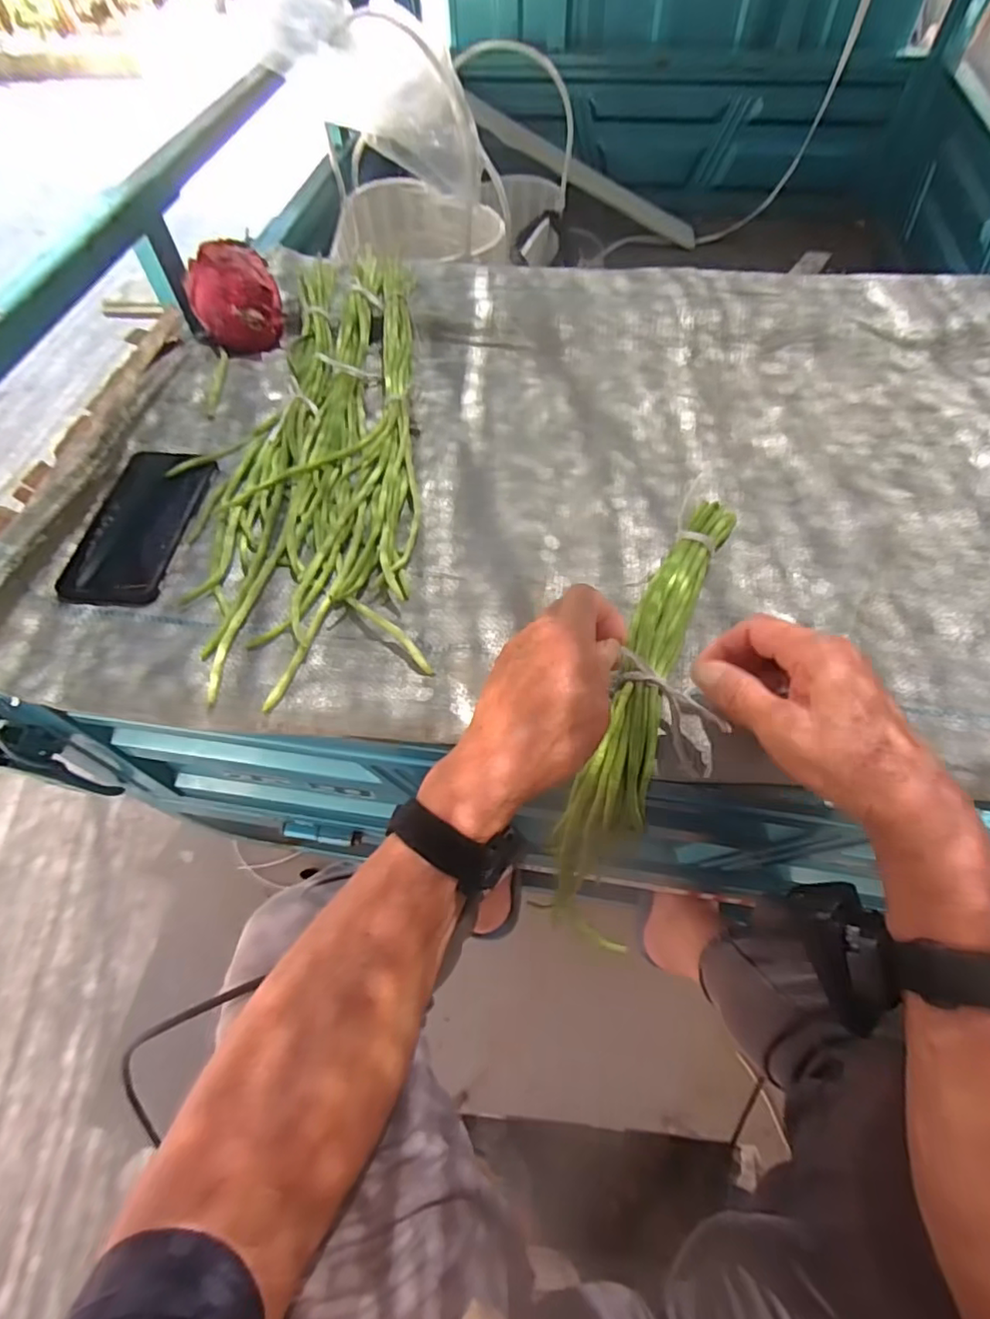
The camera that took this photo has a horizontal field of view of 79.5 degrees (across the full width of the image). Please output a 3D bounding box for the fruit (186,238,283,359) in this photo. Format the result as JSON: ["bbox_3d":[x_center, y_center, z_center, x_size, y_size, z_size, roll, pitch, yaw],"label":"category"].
[{"bbox_3d":[-0.285,-0.398,0.651,0.093,0.075,0.105,-23,59,-12],"label":"fruit"}]

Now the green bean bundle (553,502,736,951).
[{"bbox_3d":[0.108,0.025,0.428,0.051,0.081,0.343,19,79,14],"label":"green bean bundle"}]

